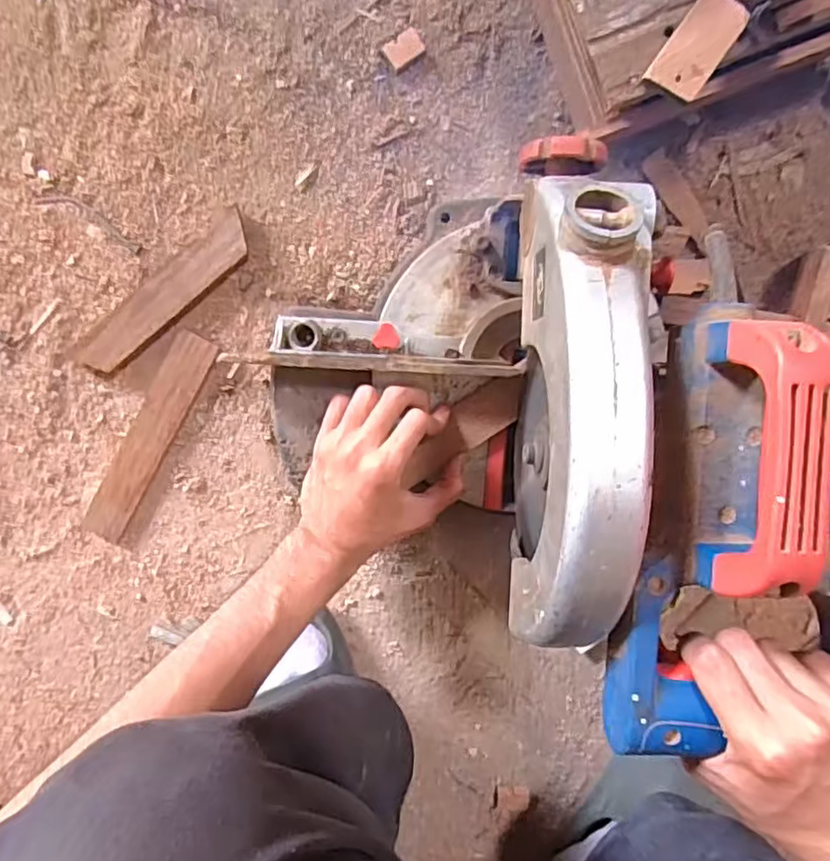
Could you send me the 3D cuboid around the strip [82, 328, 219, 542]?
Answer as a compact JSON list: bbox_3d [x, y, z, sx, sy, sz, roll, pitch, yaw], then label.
[{"bbox_3d":[-0.223,0.008,0.523,0.037,0.013,0.193,28,96,-4],"label":"strip"}]

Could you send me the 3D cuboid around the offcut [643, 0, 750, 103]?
[{"bbox_3d":[0.177,-0.241,0.388,0.034,0.004,0.067,33,96,-5],"label":"offcut"}]

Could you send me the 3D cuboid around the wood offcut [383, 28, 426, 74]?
[{"bbox_3d":[-0.008,-0.291,0.477,0.029,0.007,0.021,-33,97,4],"label":"wood offcut"}]

